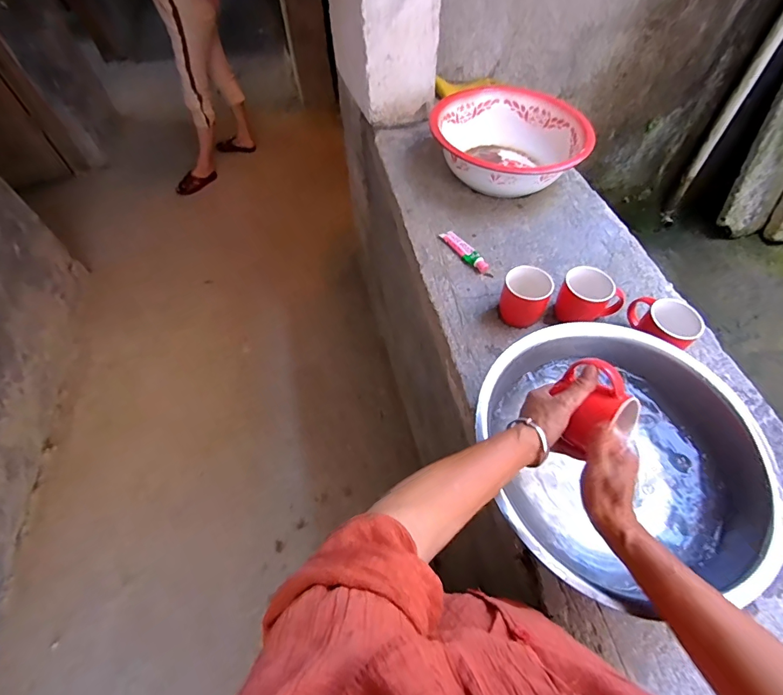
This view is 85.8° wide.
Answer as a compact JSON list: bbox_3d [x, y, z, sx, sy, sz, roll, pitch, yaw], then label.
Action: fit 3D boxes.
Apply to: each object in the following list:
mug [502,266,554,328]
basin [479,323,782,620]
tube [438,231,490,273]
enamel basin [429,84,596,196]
[{"bbox_3d":[0.227,-0.081,0.726,0.077,0.095,0.071,20,61,13],"label":"mug"},{"bbox_3d":[0.288,0.134,0.549,0.330,0.097,0.335,-1,58,1],"label":"basin"},{"bbox_3d":[0.147,-0.197,0.845,0.036,0.020,0.124,-26,61,-14],"label":"tube"},{"bbox_3d":[0.258,-0.470,0.963,0.329,0.113,0.313,-1,58,1],"label":"enamel basin"}]

